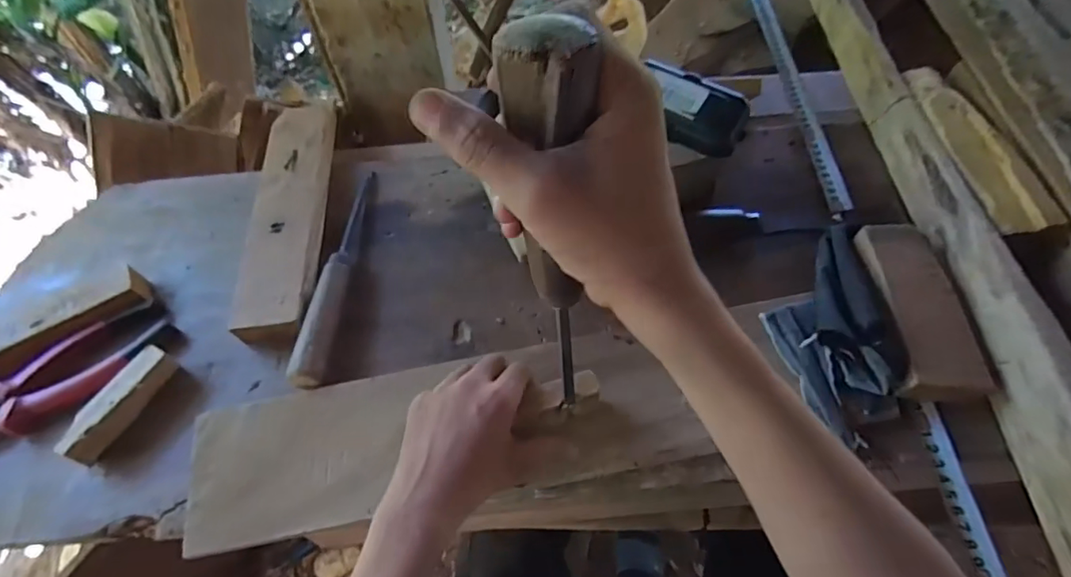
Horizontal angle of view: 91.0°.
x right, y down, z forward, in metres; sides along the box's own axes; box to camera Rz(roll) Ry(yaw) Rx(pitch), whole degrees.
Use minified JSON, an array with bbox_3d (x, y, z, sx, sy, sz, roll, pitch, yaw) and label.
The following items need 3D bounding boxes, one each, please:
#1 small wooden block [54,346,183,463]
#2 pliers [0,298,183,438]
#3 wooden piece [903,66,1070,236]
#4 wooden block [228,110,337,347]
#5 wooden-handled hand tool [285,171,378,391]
[{"bbox_3d":[-0.318,0.087,0.403,0.021,0.025,0.090,22,61,15],"label":"small wooden block"},{"bbox_3d":[-0.385,0.073,0.423,0.176,0.020,0.063,-32,62,-17],"label":"pliers"},{"bbox_3d":[0.381,-0.129,0.456,0.047,0.015,0.200,-2,58,1],"label":"wooden piece"},{"bbox_3d":[-0.234,-0.074,0.502,0.063,0.025,0.274,-6,58,-2],"label":"wooden block"},{"bbox_3d":[-0.170,-0.022,0.463,0.026,0.025,0.228,1,58,3],"label":"wooden-handled hand tool"}]

